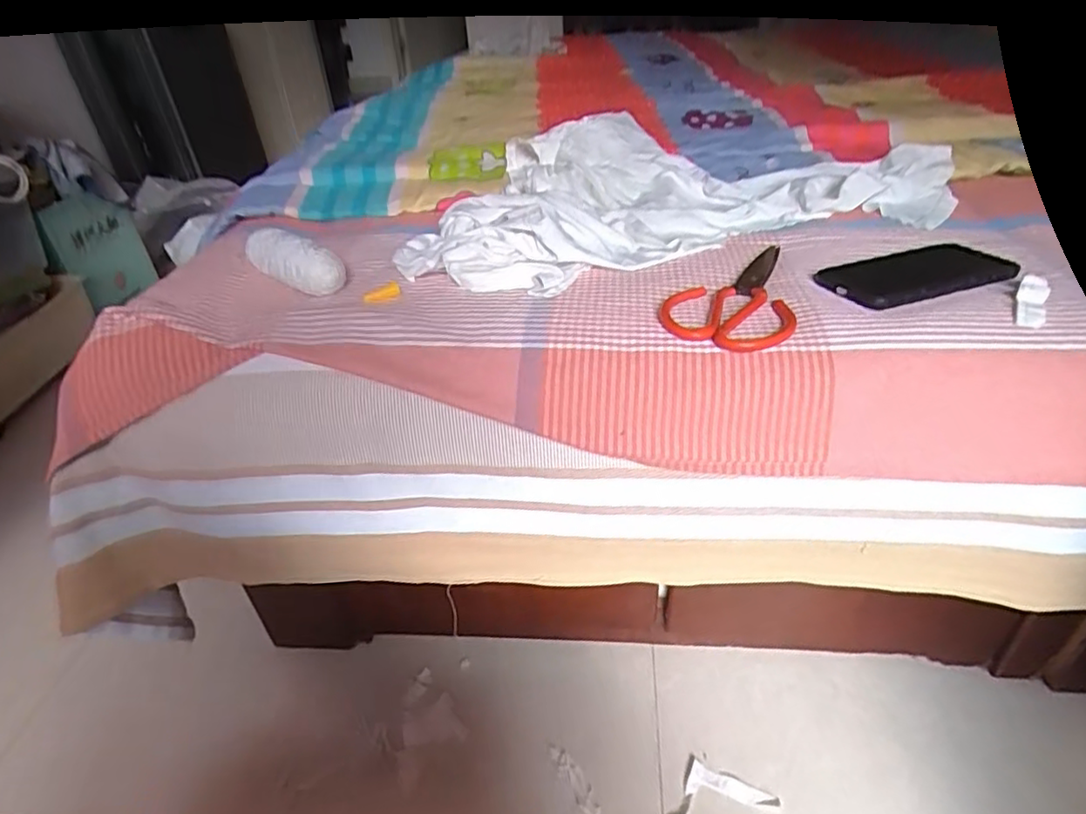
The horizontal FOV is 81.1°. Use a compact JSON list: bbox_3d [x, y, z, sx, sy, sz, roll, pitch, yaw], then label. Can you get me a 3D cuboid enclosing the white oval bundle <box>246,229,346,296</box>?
[{"bbox_3d":[-0.260,-0.151,0.648,0.148,0.042,0.032,23,44,32],"label":"white oval bundle"}]

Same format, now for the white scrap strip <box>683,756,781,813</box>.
[{"bbox_3d":[0.195,0.429,0.715,0.121,0.007,0.064,-7,37,-4],"label":"white scrap strip"}]

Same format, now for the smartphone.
[{"bbox_3d":[0.342,-0.122,0.580,0.165,0.009,0.086,-15,38,-14],"label":"smartphone"}]

